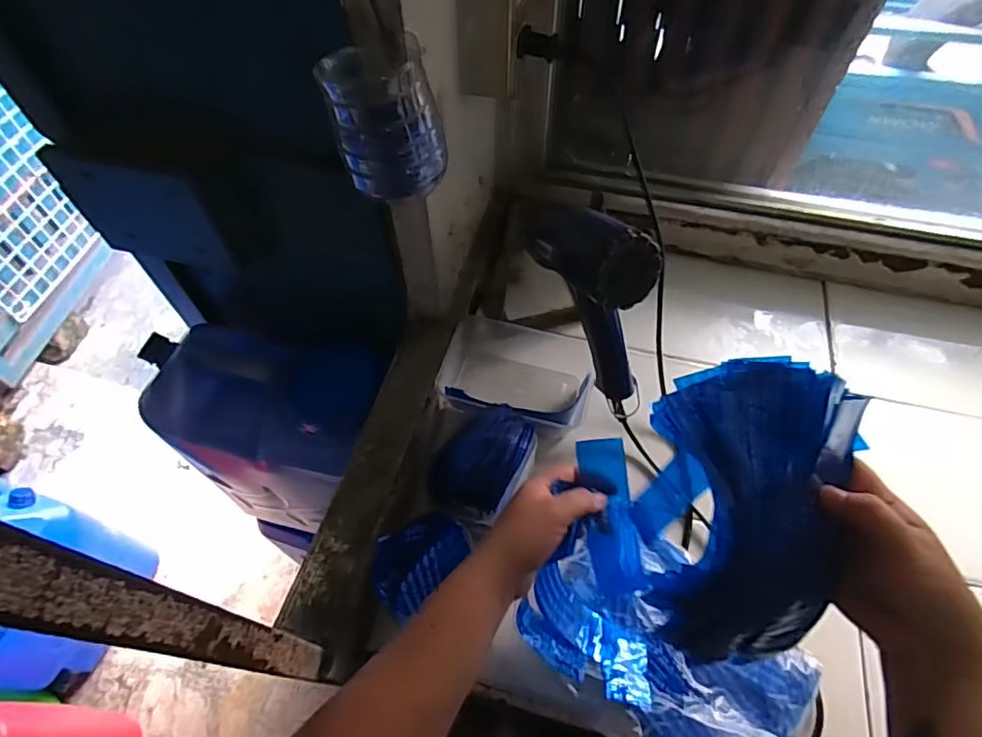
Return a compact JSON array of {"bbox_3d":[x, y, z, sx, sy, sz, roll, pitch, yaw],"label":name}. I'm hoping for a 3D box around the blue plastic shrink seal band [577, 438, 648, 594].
[{"bbox_3d":[0.095,0.116,0.430,0.036,0.012,0.117,-6,78,-4],"label":"blue plastic shrink seal band"}]

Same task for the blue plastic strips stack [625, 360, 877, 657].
[{"bbox_3d":[0.158,0.090,0.351,0.143,0.193,0.073,5,13,-15],"label":"blue plastic strips stack"}]

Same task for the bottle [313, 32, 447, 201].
[{"bbox_3d":[-0.073,-0.186,0.393,0.073,0.093,0.083,-5,58,-3],"label":"bottle"}]

